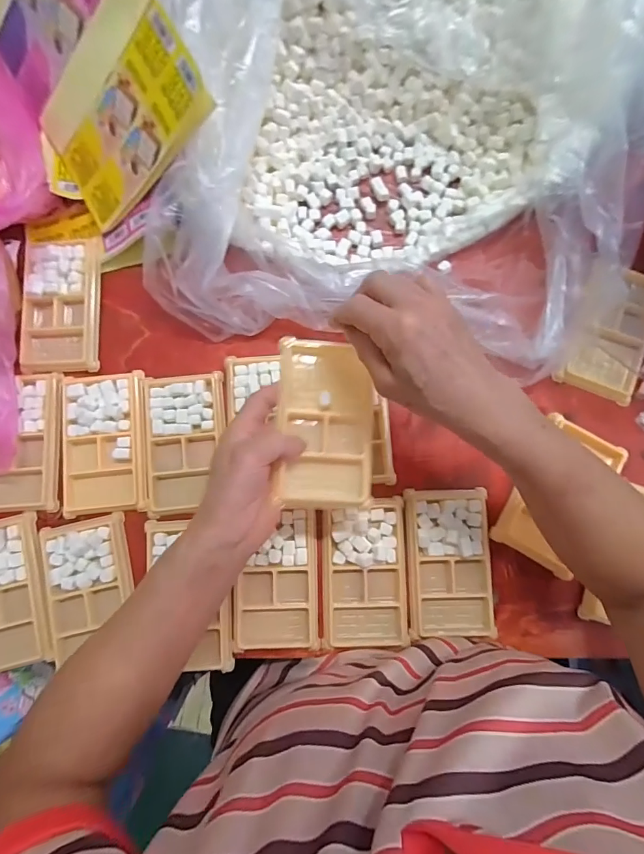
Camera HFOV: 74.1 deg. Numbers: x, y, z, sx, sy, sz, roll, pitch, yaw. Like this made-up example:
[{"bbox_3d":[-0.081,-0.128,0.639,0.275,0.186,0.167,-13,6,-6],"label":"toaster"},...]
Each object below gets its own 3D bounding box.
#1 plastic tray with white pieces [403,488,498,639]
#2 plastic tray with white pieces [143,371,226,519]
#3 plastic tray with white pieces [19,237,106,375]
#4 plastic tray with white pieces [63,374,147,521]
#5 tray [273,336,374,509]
[{"bbox_3d":[0.122,0.129,0.404,0.078,0.016,0.135,-1,82,0],"label":"plastic tray with white pieces"},{"bbox_3d":[-0.134,0.015,0.420,0.077,0.010,0.136,-5,82,0],"label":"plastic tray with white pieces"},{"bbox_3d":[-0.265,-0.124,0.435,0.078,0.024,0.137,0,82,0],"label":"plastic tray with white pieces"},{"bbox_3d":[-0.213,0.014,0.419,0.079,0.012,0.137,-5,82,-1],"label":"plastic tray with white pieces"},{"bbox_3d":[0.004,-0.005,0.351,0.076,0.019,0.139,1,84,-1],"label":"tray"}]

